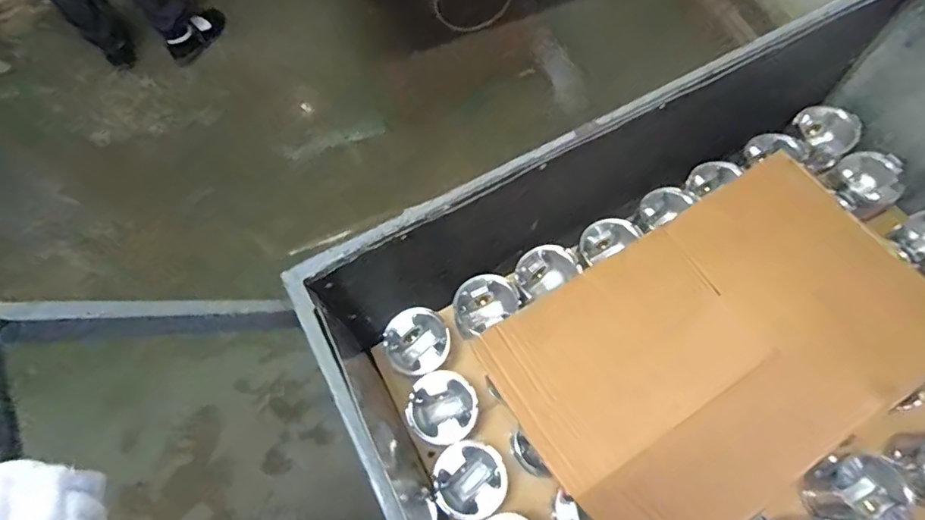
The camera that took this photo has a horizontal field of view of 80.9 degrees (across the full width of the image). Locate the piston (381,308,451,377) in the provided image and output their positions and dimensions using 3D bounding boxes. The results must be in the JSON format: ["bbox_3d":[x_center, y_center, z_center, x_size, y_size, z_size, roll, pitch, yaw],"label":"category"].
[{"bbox_3d":[-0.077,0.145,0.938,0.112,0.061,0.111,0,69,0],"label":"piston"}]

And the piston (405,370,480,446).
[{"bbox_3d":[-0.032,0.249,0.903,0.109,0.099,0.107,0,69,0],"label":"piston"}]

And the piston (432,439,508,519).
[{"bbox_3d":[0.011,0.345,0.851,0.111,0.081,0.108,-42,75,-14],"label":"piston"}]

